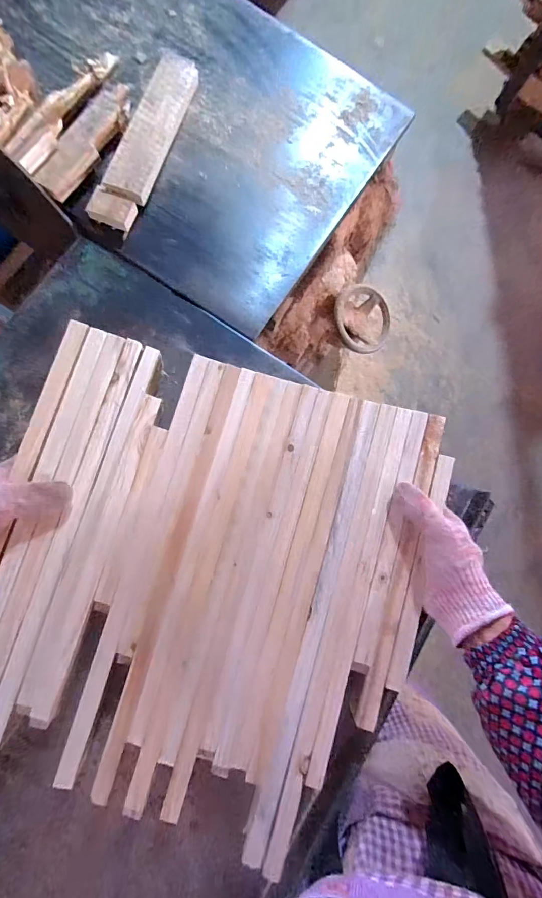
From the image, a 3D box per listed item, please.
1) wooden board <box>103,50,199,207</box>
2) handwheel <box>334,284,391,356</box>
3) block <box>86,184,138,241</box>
[{"bbox_3d":[-0.146,-0.401,0.484,0.054,0.014,0.213,19,80,-5],"label":"wooden board"},{"bbox_3d":[0.132,-0.191,0.577,0.089,0.025,0.097,-2,96,-23],"label":"handwheel"},{"bbox_3d":[-0.191,-0.285,0.469,0.050,0.023,0.037,27,83,-1],"label":"block"}]

